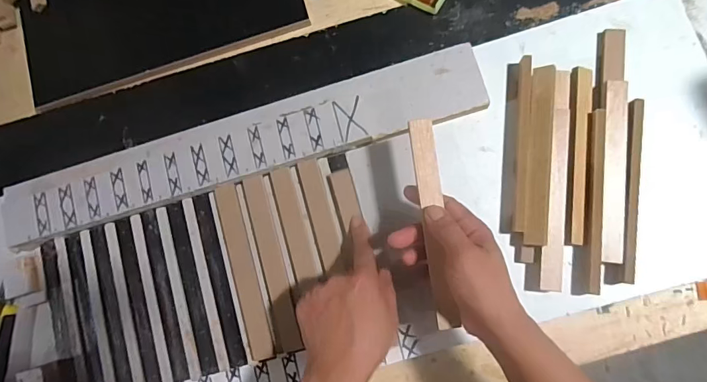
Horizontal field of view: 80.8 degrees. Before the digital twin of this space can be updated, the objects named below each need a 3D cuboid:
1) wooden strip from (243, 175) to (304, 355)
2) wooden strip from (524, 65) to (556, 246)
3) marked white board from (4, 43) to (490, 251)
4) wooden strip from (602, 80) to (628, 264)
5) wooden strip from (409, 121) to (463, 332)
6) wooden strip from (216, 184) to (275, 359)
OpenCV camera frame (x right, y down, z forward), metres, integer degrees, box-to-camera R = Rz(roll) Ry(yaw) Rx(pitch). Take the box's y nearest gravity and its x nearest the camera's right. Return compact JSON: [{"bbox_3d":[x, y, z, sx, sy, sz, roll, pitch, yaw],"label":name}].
[{"bbox_3d":[-0.084,0.074,0.434,0.025,0.007,0.182,-15,81,4],"label":"wooden strip"},{"bbox_3d":[0.189,-0.037,0.419,0.023,0.012,0.180,5,83,7],"label":"wooden strip"},{"bbox_3d":[-0.123,-0.044,0.446,0.535,0.021,0.068,-17,83,4],"label":"marked white board"},{"bbox_3d":[0.260,-0.021,0.414,0.021,0.009,0.181,5,83,7],"label":"wooden strip"},{"bbox_3d":[0.069,0.027,0.363,0.022,0.006,0.181,-5,85,6],"label":"wooden strip"},{"bbox_3d":[-0.116,0.083,0.439,0.025,0.004,0.183,-16,81,4],"label":"wooden strip"}]

